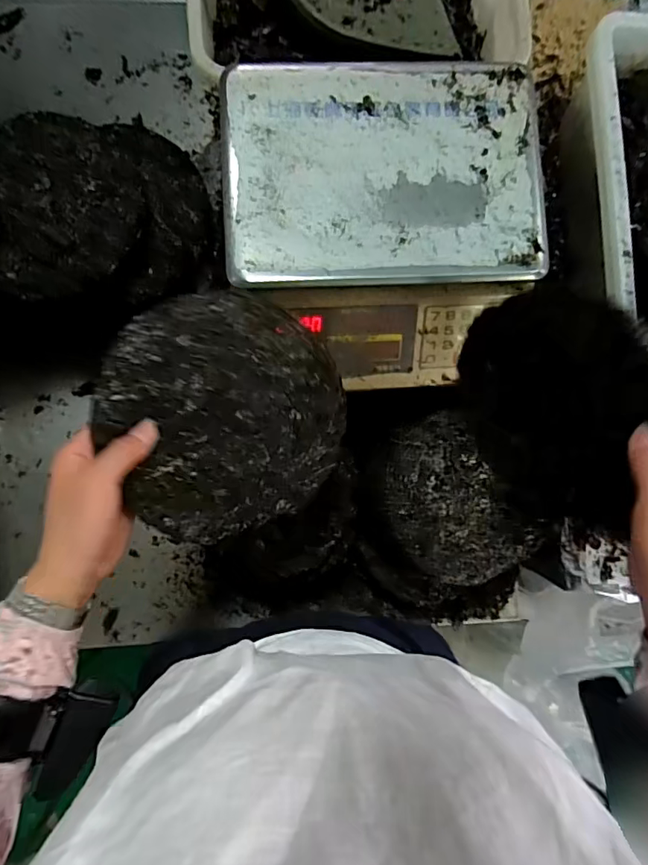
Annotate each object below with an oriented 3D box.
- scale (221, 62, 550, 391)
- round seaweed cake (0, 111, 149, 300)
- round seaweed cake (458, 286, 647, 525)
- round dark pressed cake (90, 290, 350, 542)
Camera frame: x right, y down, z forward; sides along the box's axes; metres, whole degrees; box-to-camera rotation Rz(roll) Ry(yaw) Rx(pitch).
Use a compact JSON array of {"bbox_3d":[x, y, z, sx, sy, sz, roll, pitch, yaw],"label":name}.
[{"bbox_3d":[0.063,-0.218,0.553,0.317,0.089,0.312,-3,86,-3],"label":"scale"},{"bbox_3d":[-0.280,-0.250,0.557,0.158,0.027,0.189,-5,86,-4],"label":"round seaweed cake"},{"bbox_3d":[0.196,-0.017,0.430,0.014,0.183,0.197,-23,100,-26],"label":"round seaweed cake"},{"bbox_3d":[-0.079,-0.016,0.418,0.187,0.008,0.191,-2,96,-20],"label":"round dark pressed cake"}]

